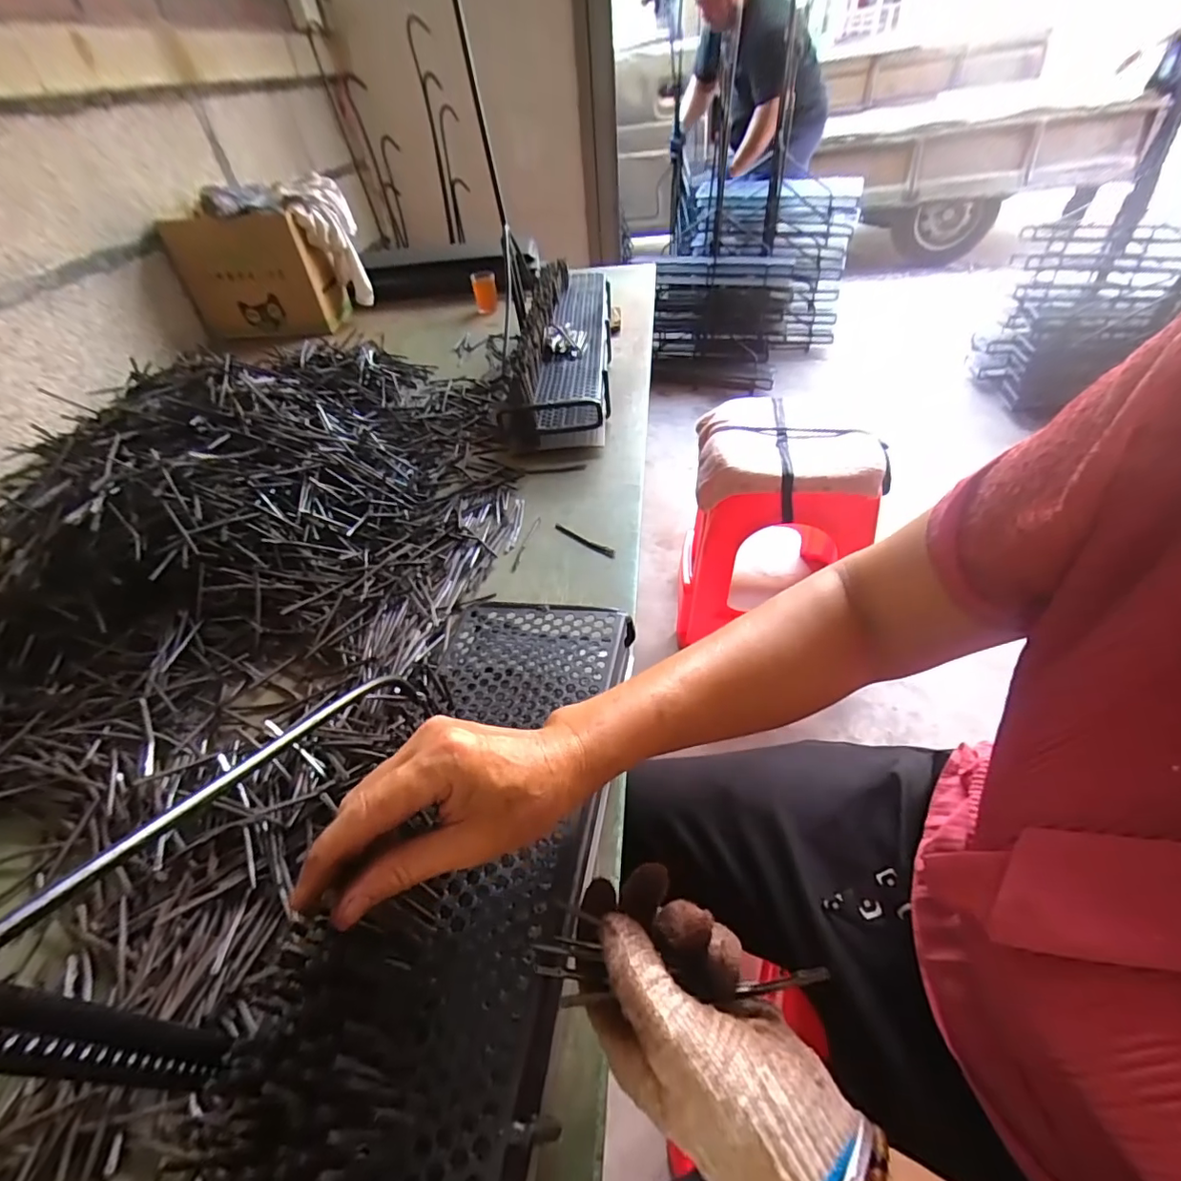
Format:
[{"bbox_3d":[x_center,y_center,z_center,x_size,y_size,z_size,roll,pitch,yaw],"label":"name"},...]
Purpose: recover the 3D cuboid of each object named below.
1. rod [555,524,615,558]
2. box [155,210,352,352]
[{"bbox_3d":[-0.008,-0.060,0.641,0.095,0.004,0.011,29,54,30],"label":"rod"},{"bbox_3d":[-0.747,-0.708,1.223,0.308,0.244,0.124,-4,45,3],"label":"box"}]

